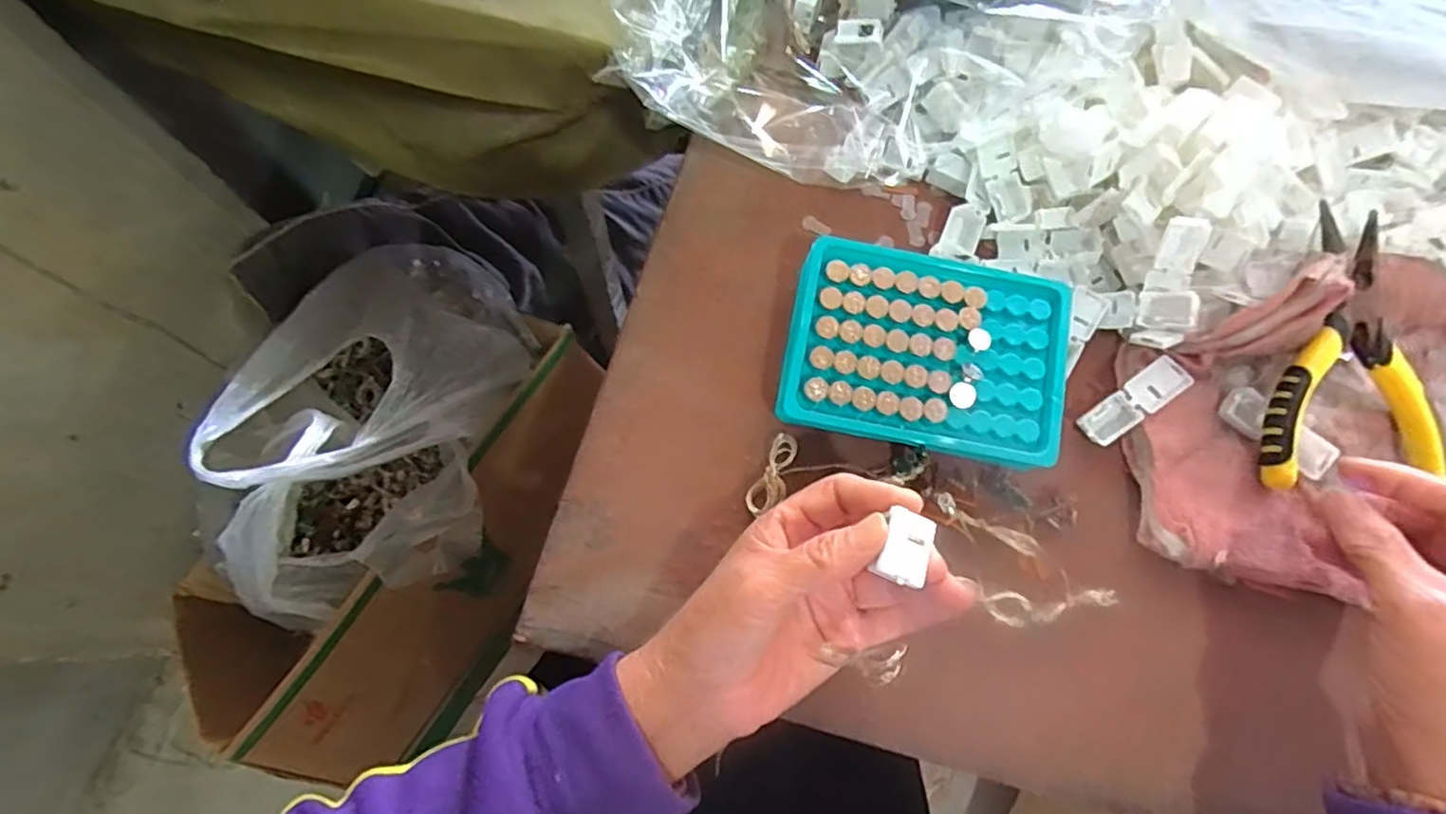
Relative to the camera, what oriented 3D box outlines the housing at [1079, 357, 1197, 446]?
[{"bbox_3d":[0.218,-0.003,0.352,0.058,0.009,0.021,-38,77,7],"label":"housing"}]

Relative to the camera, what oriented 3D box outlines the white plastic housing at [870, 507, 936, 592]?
[{"bbox_3d":[0.071,0.054,0.256,0.019,0.005,0.027,20,73,4],"label":"white plastic housing"}]

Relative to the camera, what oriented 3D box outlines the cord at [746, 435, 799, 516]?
[{"bbox_3d":[0.026,0.035,0.337,0.017,0.010,0.043,27,74,6],"label":"cord"}]

